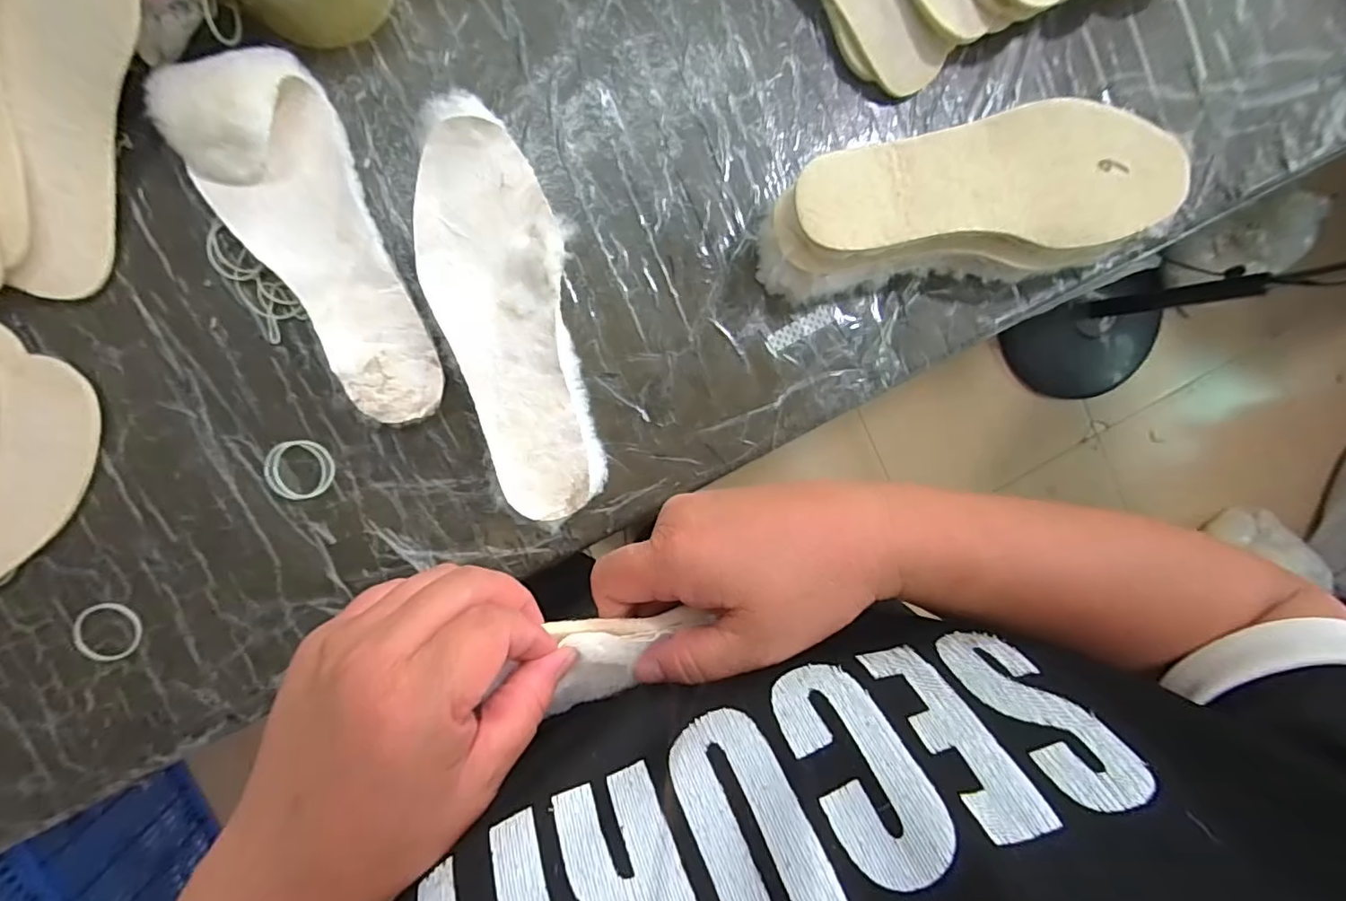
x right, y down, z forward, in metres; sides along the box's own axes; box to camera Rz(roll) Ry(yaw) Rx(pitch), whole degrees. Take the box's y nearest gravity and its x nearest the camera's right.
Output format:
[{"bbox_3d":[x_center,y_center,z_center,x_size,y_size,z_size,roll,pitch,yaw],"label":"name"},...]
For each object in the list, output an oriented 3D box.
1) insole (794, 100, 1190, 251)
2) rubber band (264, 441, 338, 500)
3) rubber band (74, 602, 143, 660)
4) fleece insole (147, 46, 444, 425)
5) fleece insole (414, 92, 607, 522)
[{"bbox_3d":[0.215,-0.179,0.374,0.263,0.016,0.085,-2,97,-7],"label":"insole"},{"bbox_3d":[-0.270,0.014,0.410,0.048,0.004,0.043,1,96,-8],"label":"rubber band"},{"bbox_3d":[-0.404,0.130,0.405,0.044,0.004,0.042,-1,96,-7],"label":"rubber band"},{"bbox_3d":[-0.240,-0.128,0.374,0.096,0.050,0.244,-21,99,-5],"label":"fleece insole"},{"bbox_3d":[-0.115,-0.092,0.402,0.091,0.029,0.278,-16,98,-6],"label":"fleece insole"}]

